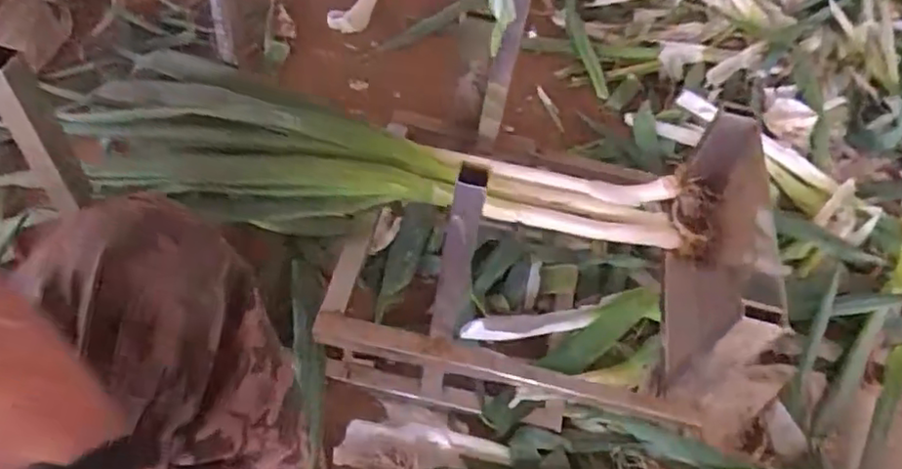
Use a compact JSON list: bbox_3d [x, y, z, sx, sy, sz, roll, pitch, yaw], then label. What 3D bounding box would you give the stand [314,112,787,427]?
[{"bbox_3d":[0.163,0.054,0.782,0.535,0.337,0.327,12,53,4],"label":"stand"}]

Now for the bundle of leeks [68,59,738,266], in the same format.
[{"bbox_3d":[-0.061,-0.090,0.800,0.790,0.098,0.179,8,53,1],"label":"bundle of leeks"}]

